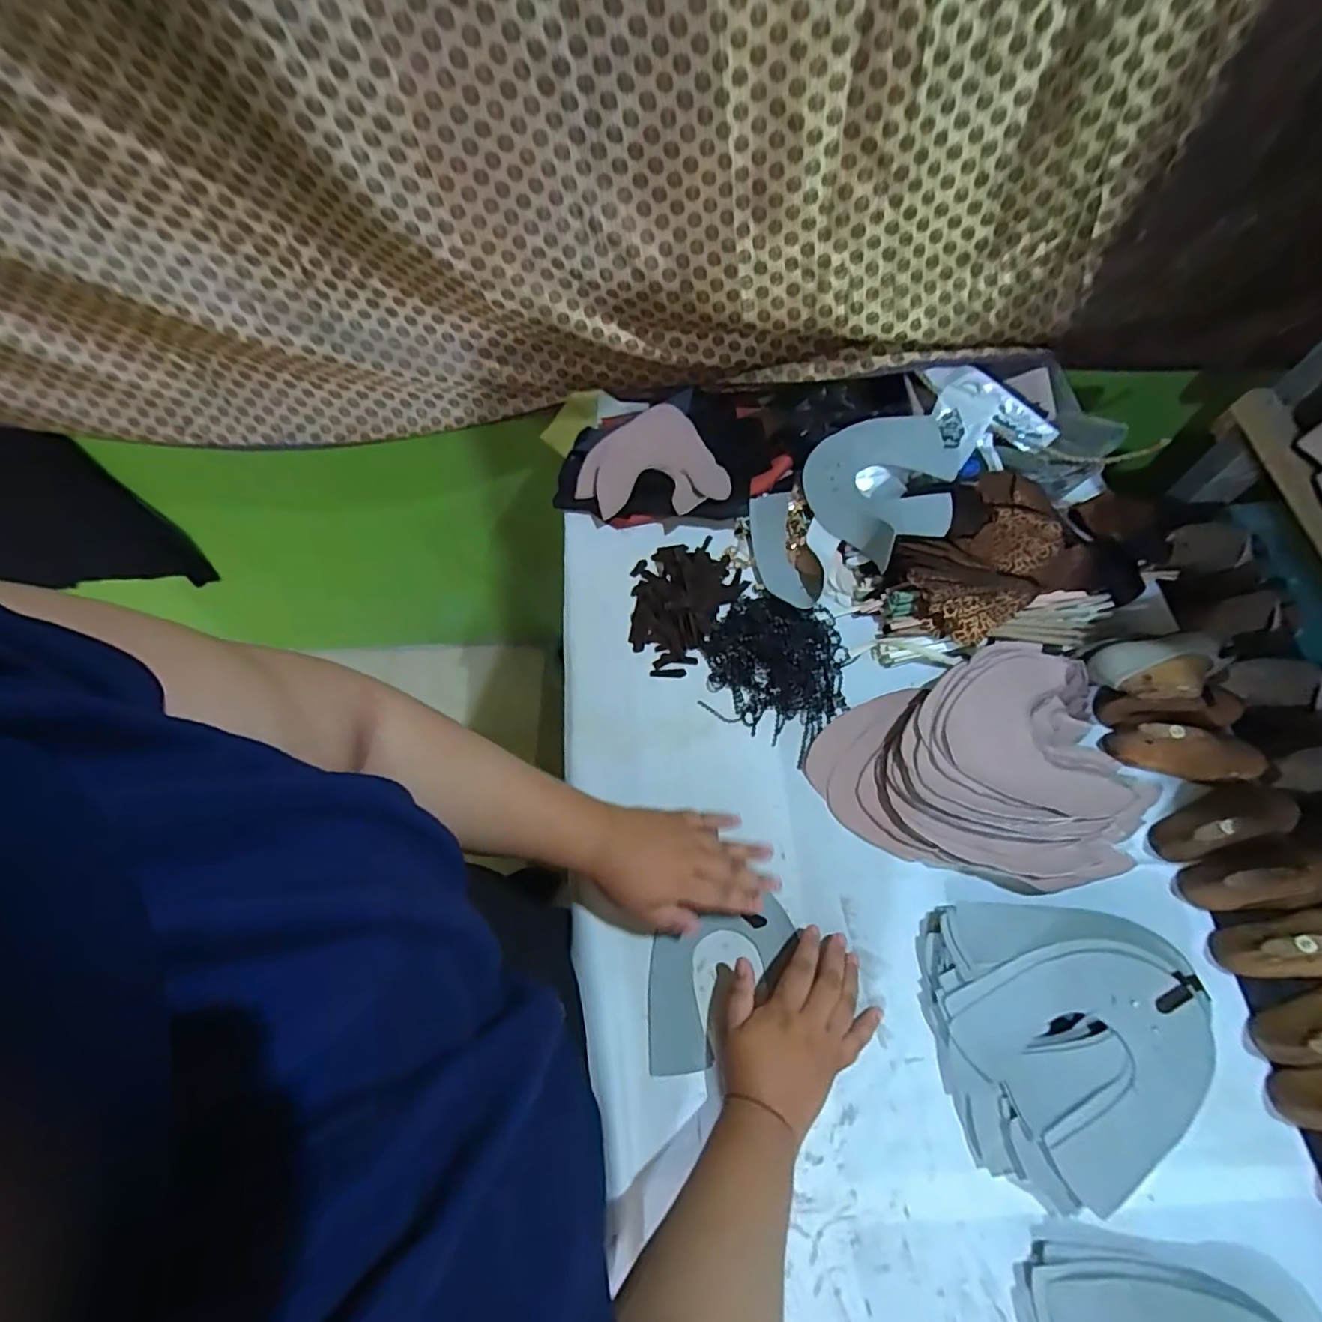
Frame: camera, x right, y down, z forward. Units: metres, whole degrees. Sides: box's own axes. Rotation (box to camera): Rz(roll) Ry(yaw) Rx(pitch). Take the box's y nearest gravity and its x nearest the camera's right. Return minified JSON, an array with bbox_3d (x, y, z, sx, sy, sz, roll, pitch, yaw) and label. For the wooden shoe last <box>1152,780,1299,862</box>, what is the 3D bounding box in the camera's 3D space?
[{"bbox_3d":[0.533,0.144,0.546,0.143,0.050,0.053,-15,65,-3],"label":"wooden shoe last"}]

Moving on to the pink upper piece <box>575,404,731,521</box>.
[{"bbox_3d":[-0.009,-0.232,0.754,0.173,0.049,0.156,-38,68,-14],"label":"pink upper piece"}]

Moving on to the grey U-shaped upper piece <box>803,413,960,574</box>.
[{"bbox_3d":[0.275,-0.212,0.709,0.167,0.077,0.181,-1,65,3],"label":"grey U-shaped upper piece"}]

